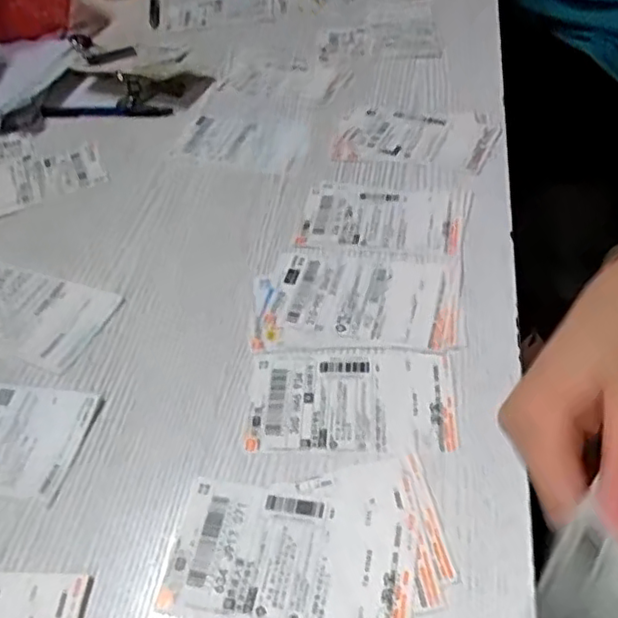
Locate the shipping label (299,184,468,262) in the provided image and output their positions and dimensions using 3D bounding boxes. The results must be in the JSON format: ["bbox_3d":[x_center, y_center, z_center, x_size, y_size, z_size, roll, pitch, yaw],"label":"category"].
[{"bbox_3d":[0.059,-0.072,0.534,0.130,0.004,0.087,5,48,10],"label":"shipping label"}]

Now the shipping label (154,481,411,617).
[{"bbox_3d":[-0.012,0.132,0.351,0.127,0.004,0.080,1,48,7],"label":"shipping label"}]

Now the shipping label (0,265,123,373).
[{"bbox_3d":[-0.218,0.004,0.496,0.138,0.006,0.076,12,50,16],"label":"shipping label"}]

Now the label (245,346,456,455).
[{"bbox_3d":[0.026,0.057,0.420,0.126,0.004,0.079,-1,48,5],"label":"label"}]

